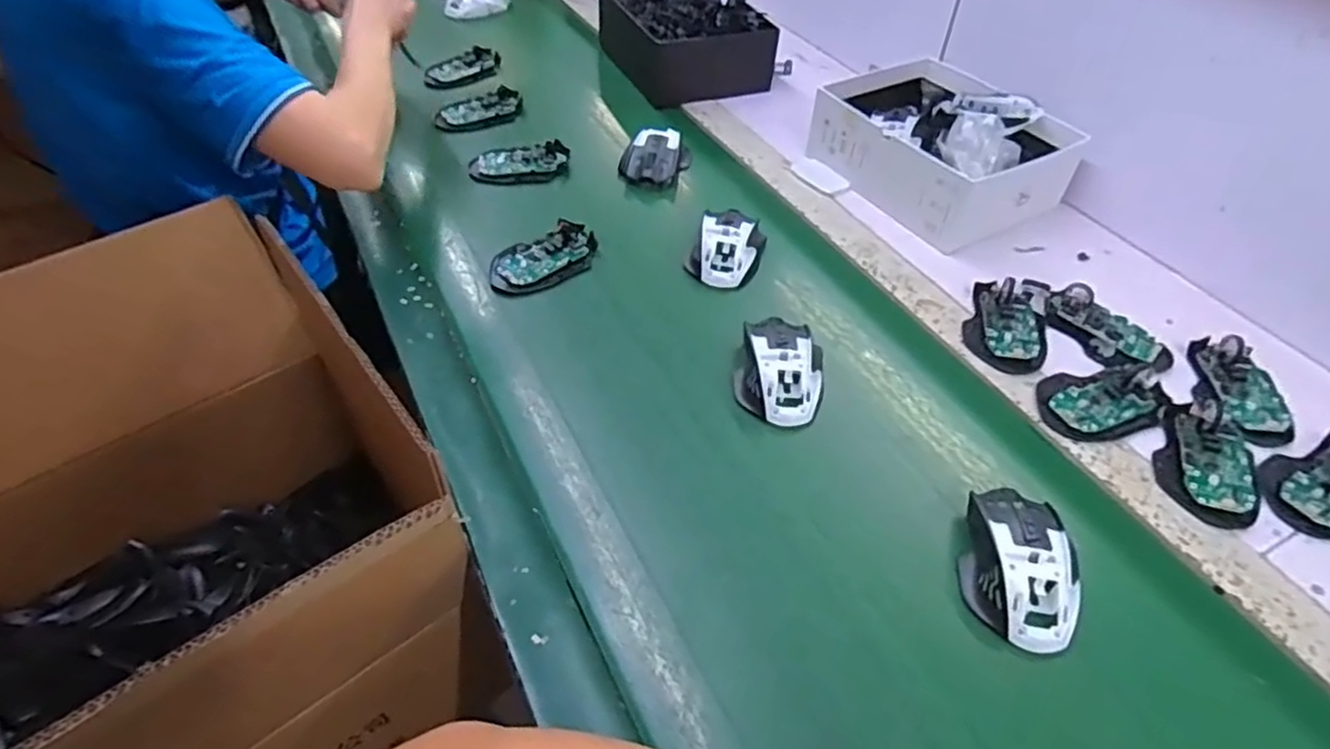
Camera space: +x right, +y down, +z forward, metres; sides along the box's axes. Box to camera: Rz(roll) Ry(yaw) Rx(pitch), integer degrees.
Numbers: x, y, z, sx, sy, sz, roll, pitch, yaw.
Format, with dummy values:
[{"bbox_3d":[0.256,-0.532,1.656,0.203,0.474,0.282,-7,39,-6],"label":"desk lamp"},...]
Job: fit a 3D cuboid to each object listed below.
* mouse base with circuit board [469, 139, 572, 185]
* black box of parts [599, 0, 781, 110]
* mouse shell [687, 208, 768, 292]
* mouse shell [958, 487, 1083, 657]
[{"bbox_3d":[-0.170,-0.247,0.834,0.115,0.016,0.055,-11,48,-12],"label":"mouse base with circuit board"},{"bbox_3d":[0.019,-0.495,1.020,0.191,0.095,0.238,-17,50,-17],"label":"black box of parts"},{"bbox_3d":[0.065,-0.130,0.720,0.070,0.035,0.096,17,49,14],"label":"mouse shell"},{"bbox_3d":[0.243,0.128,0.484,0.069,0.032,0.109,11,48,8],"label":"mouse shell"}]

